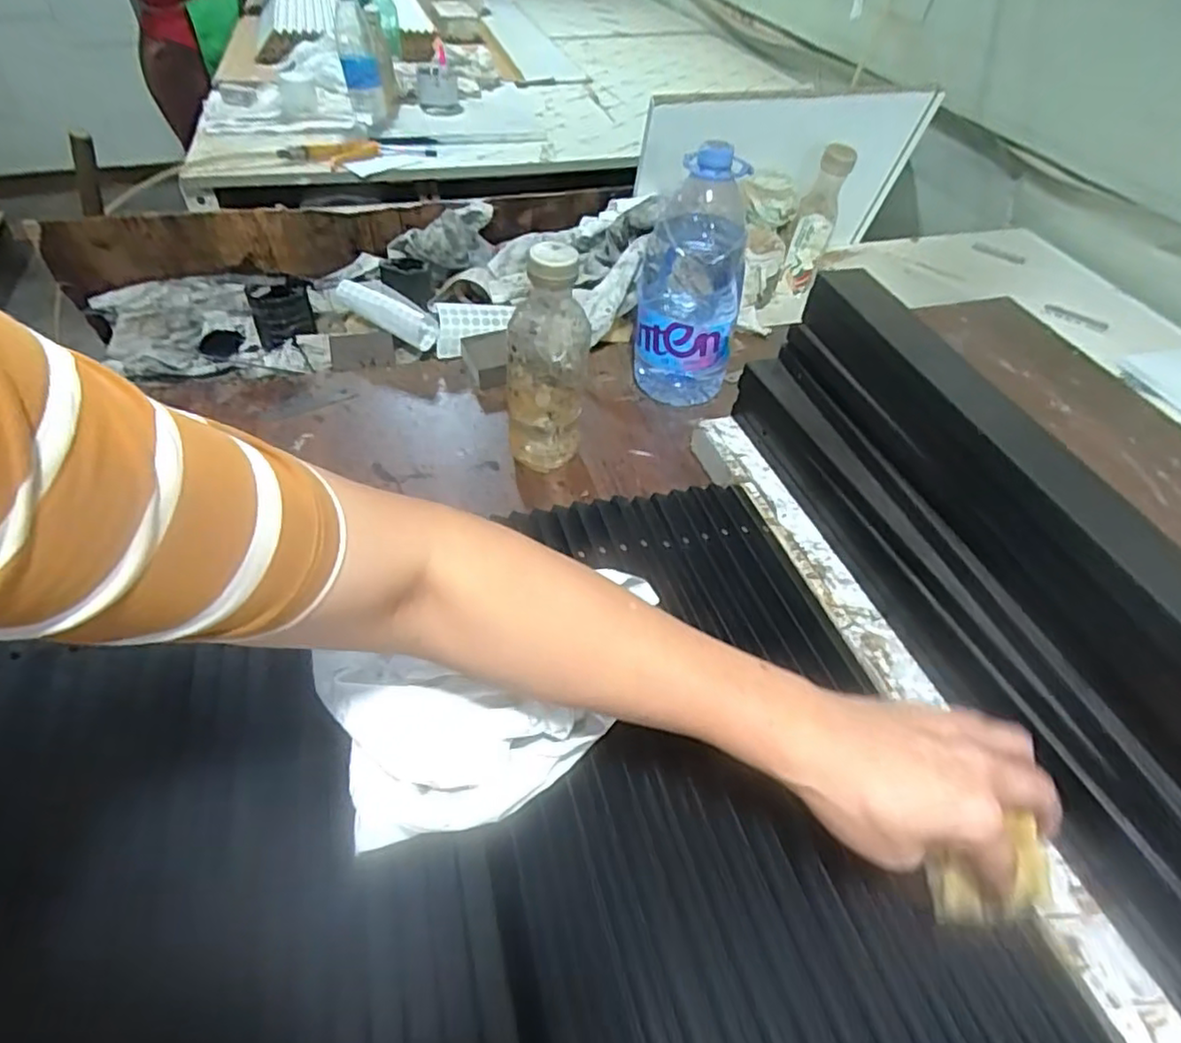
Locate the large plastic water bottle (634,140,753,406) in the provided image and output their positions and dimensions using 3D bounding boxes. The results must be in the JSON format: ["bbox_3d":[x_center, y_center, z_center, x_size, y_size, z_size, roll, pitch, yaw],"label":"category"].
[{"bbox_3d":[0.099,-0.245,0.686,0.097,0.243,0.096,4,46,1],"label":"large plastic water bottle"}]

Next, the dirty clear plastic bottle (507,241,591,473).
[{"bbox_3d":[-0.039,-0.138,0.598,0.072,0.208,0.060,-2,47,-5],"label":"dirty clear plastic bottle"}]

